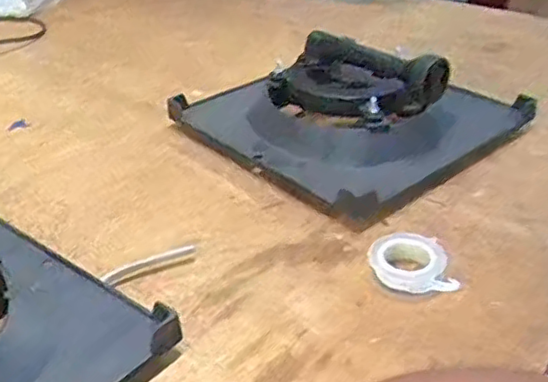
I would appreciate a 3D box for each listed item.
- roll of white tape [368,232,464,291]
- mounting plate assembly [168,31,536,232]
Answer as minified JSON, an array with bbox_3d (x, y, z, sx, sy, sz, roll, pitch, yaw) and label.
[{"bbox_3d":[0.113,0.055,0.554,0.068,0.021,0.059,1,32,5],"label":"roll of white tape"},{"bbox_3d":[0.081,-0.105,0.739,0.278,0.113,0.277,-24,38,-30],"label":"mounting plate assembly"}]

